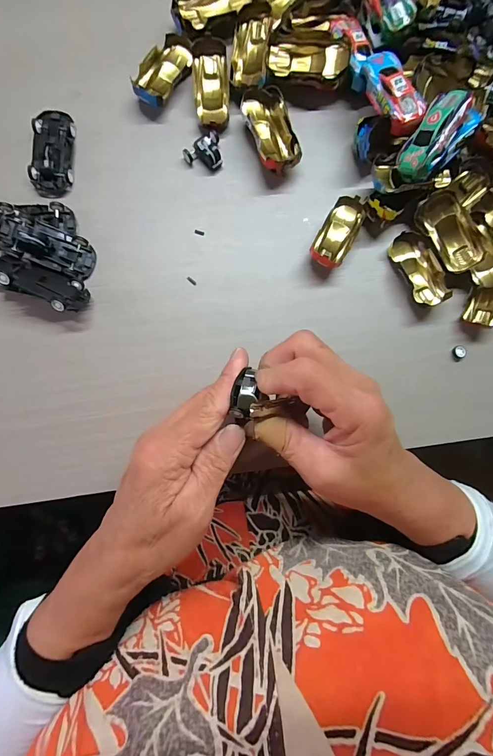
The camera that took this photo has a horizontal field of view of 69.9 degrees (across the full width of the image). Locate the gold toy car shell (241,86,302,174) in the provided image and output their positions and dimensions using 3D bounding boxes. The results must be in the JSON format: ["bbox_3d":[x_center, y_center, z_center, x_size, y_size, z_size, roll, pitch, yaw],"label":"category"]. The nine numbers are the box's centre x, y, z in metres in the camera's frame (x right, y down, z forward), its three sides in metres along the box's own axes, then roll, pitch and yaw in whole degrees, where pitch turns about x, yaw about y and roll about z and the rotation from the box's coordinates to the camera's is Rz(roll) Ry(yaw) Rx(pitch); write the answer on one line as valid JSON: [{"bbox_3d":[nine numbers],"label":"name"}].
[{"bbox_3d":[0.020,-0.197,0.287,0.034,0.025,0.065,-19,88,-4],"label":"gold toy car shell"}]

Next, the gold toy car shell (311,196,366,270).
[{"bbox_3d":[0.075,-0.119,0.288,0.028,0.012,0.064,27,86,-1],"label":"gold toy car shell"}]

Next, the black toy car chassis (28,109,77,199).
[{"bbox_3d":[-0.153,-0.178,0.277,0.030,0.013,0.067,3,87,-3],"label":"black toy car chassis"}]

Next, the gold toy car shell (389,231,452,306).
[{"bbox_3d":[0.143,-0.090,0.293,0.030,0.013,0.063,-24,89,-4],"label":"gold toy car shell"}]

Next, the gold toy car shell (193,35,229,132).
[{"bbox_3d":[-0.028,-0.235,0.288,0.027,0.023,0.067,-3,87,-3],"label":"gold toy car shell"}]

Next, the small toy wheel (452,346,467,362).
[{"bbox_3d":[0.178,-0.021,0.295,0.010,0.006,0.013,-20,88,-4],"label":"small toy wheel"}]

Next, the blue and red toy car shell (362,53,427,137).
[{"bbox_3d":[0.109,-0.216,0.268,0.030,0.017,0.065,-30,89,-4],"label":"blue and red toy car shell"}]

